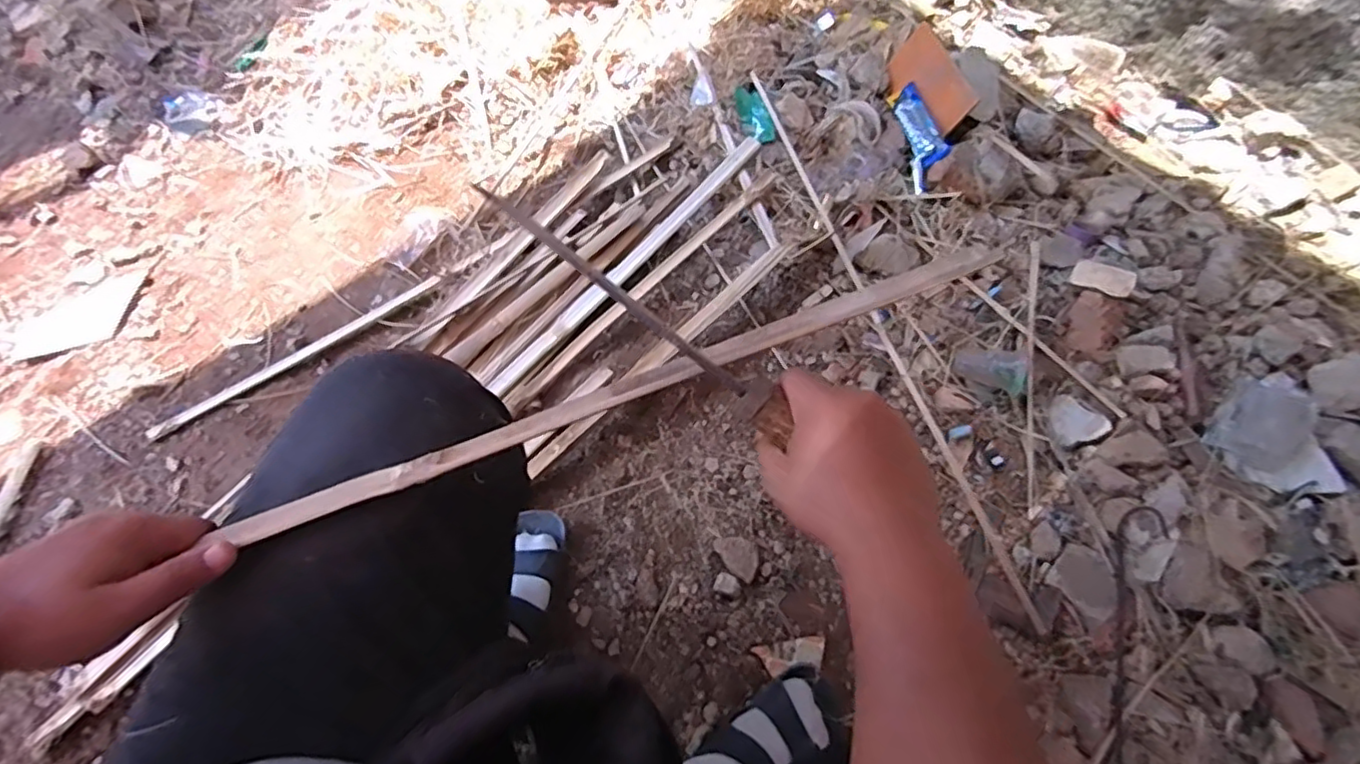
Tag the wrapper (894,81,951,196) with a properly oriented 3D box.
[{"bbox_3d":[0.388,-0.396,1.015,0.054,0.030,0.199,-4,67,-1],"label":"wrapper"}]

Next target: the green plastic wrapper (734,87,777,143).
[{"bbox_3d":[0.124,-0.451,1.074,0.049,0.016,0.112,-15,67,-6],"label":"green plastic wrapper"}]

